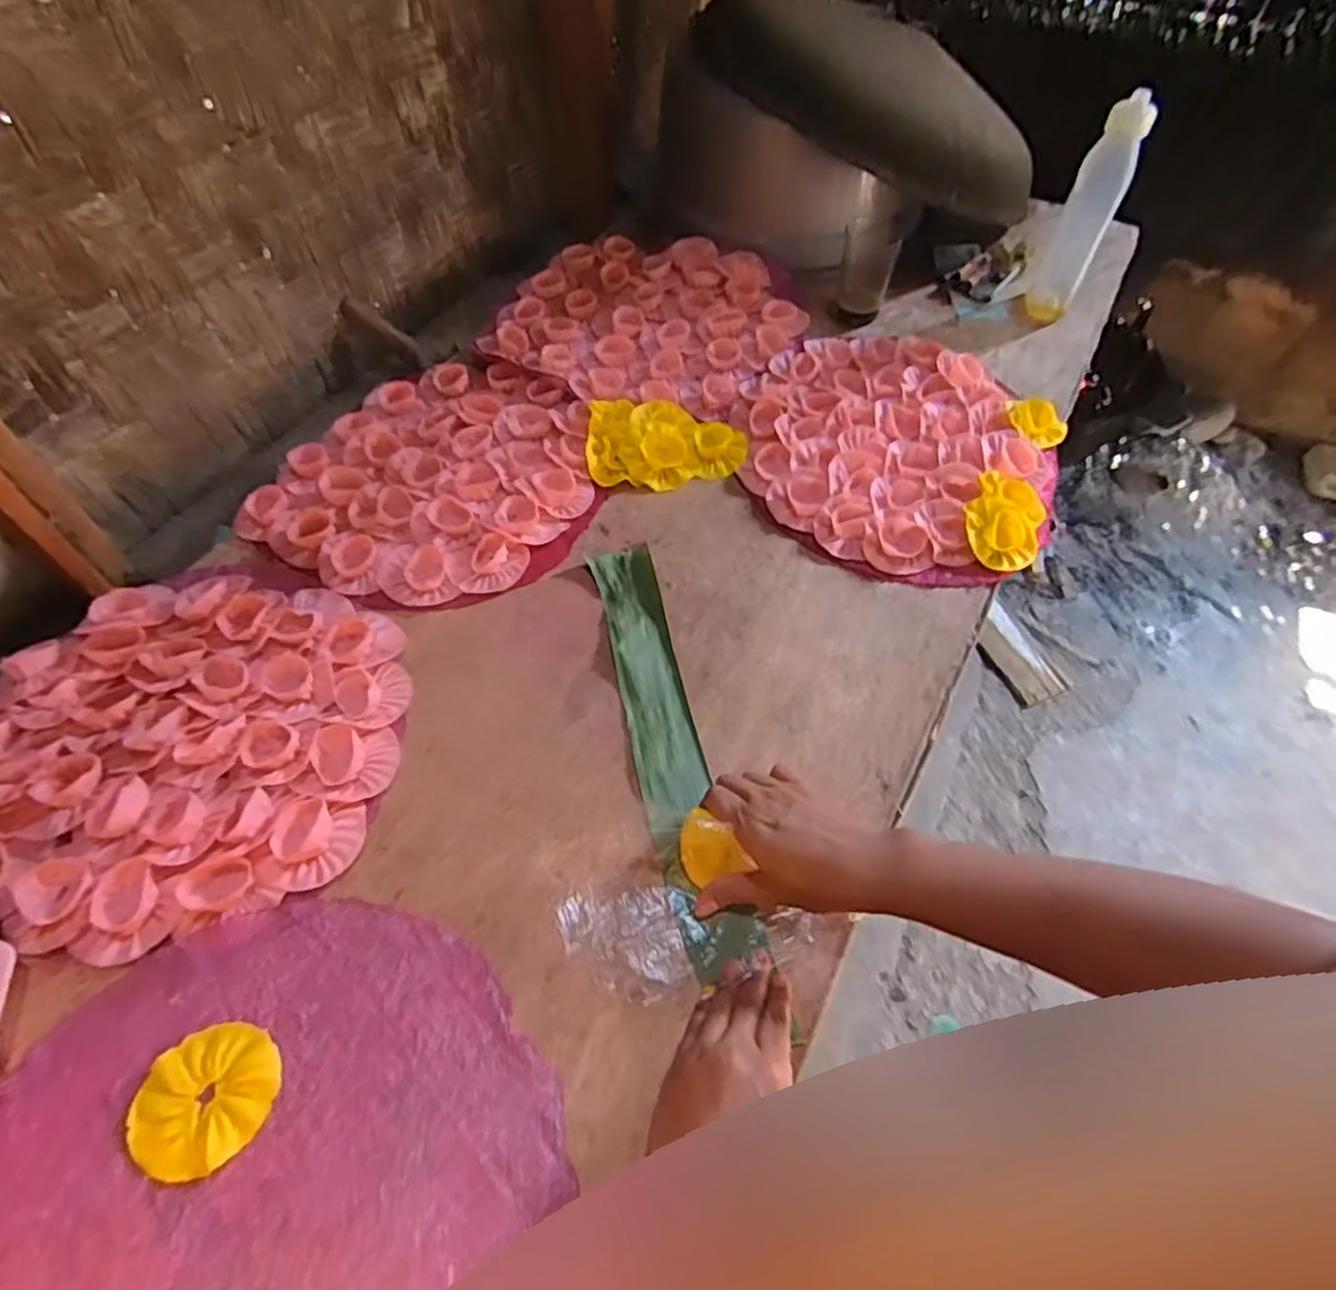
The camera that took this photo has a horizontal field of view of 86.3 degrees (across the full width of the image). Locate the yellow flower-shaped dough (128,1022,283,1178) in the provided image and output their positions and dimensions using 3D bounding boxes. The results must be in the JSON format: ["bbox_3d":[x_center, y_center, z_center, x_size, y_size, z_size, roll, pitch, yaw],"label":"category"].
[{"bbox_3d":[-0.272,0.266,0.420,0.075,0.006,0.074,2,57,-2],"label":"yellow flower-shaped dough"}]

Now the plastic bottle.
[{"bbox_3d":[0.474,-0.488,0.806,0.054,0.217,0.060,11,57,6],"label":"plastic bottle"}]

